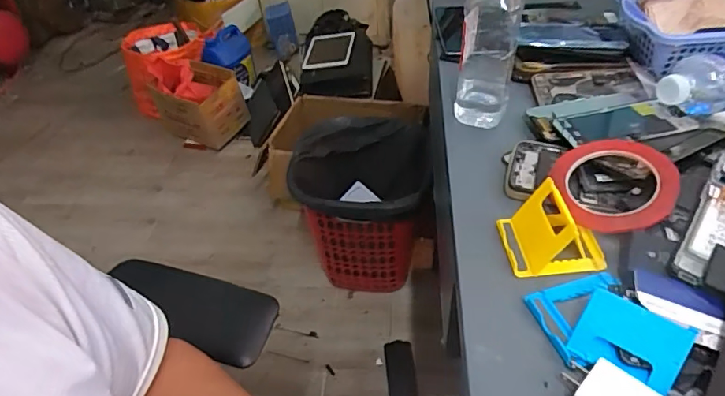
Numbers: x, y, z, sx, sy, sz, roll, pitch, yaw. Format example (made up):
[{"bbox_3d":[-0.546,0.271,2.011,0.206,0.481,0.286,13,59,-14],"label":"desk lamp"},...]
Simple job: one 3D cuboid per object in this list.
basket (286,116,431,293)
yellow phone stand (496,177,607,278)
[{"bbox_3d":[0.001,0.036,1.292,0.322,0.361,0.321,7,44,12],"label":"basket"},{"bbox_3d":[0.172,0.024,0.451,0.084,0.046,0.072,-3,43,1],"label":"yellow phone stand"}]

